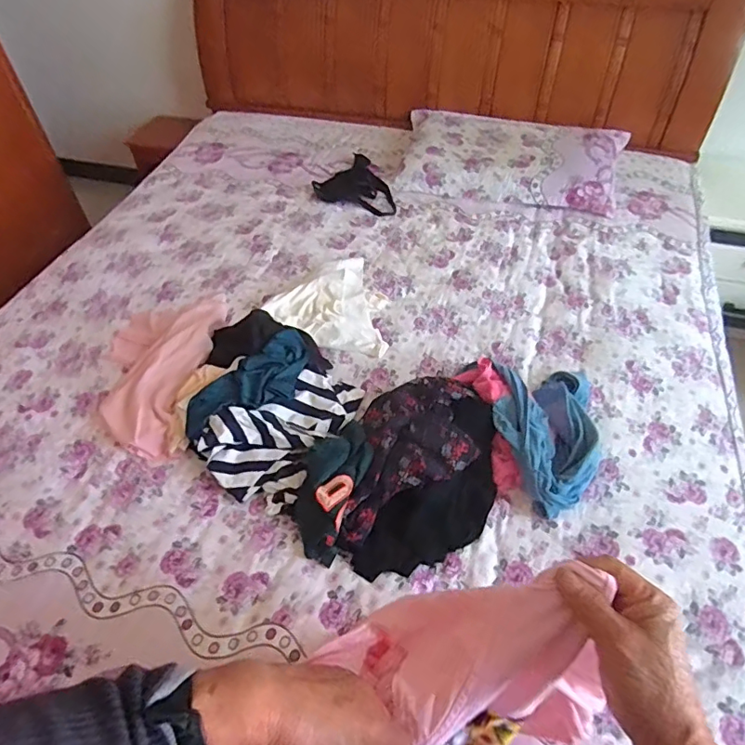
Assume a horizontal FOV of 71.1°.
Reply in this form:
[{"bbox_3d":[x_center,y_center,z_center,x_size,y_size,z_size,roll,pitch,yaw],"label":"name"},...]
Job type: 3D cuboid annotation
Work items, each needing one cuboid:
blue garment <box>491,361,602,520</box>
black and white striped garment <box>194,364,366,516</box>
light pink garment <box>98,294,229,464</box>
[{"bbox_3d":[0.339,0.102,1.015,0.210,0.093,0.354,5,48,7],"label":"blue garment"},{"bbox_3d":[-0.165,0.101,1.031,0.204,0.083,0.334,27,54,24],"label":"black and white striped garment"},{"bbox_3d":[-0.494,-0.030,1.166,0.263,0.069,0.490,2,48,4],"label":"light pink garment"}]

